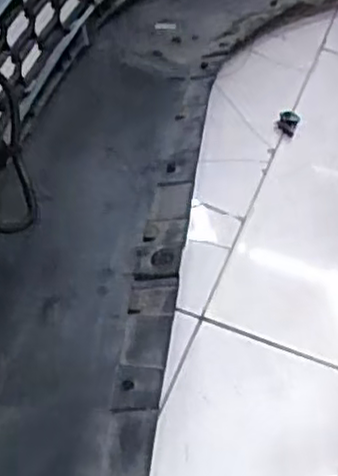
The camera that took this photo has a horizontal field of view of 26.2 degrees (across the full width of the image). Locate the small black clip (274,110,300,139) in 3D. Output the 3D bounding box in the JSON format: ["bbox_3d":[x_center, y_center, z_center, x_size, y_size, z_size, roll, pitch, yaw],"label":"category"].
[{"bbox_3d":[0.158,-0.153,0.975,0.027,0.009,0.057,18,44,12],"label":"small black clip"}]

